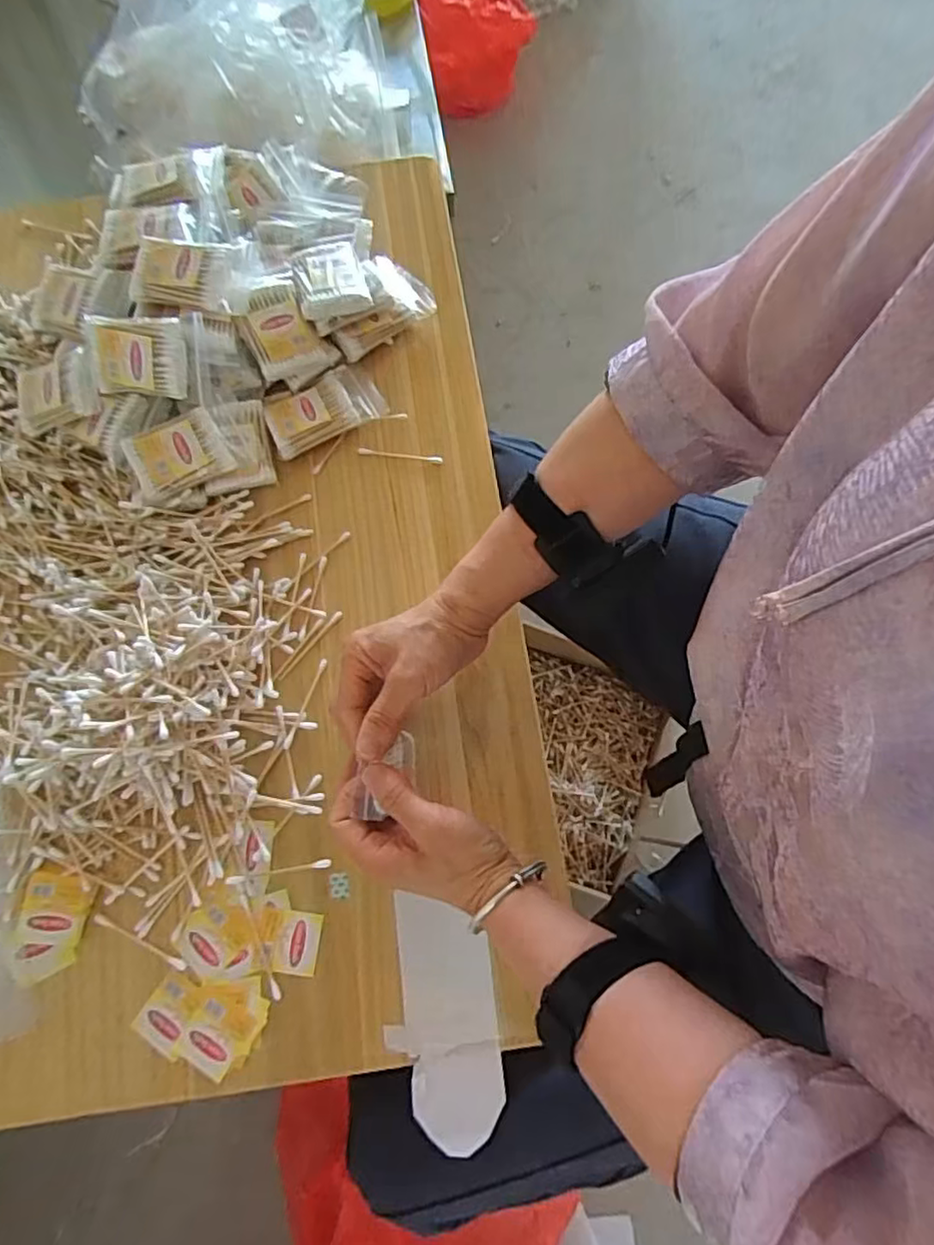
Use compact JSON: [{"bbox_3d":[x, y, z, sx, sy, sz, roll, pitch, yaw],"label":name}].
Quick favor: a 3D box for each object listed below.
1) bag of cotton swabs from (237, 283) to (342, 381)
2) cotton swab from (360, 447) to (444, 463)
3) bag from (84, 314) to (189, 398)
[{"bbox_3d":[-0.153,-0.245,0.542,0.068,0.019,0.071,-36,104,-23],"label":"bag of cotton swabs"},{"bbox_3d":[-0.057,-0.142,0.551,0.073,0.004,0.007,6,74,4],"label":"cotton swab"},{"bbox_3d":[-0.264,-0.212,0.513,0.077,0.012,0.056,5,112,4],"label":"bag"}]

